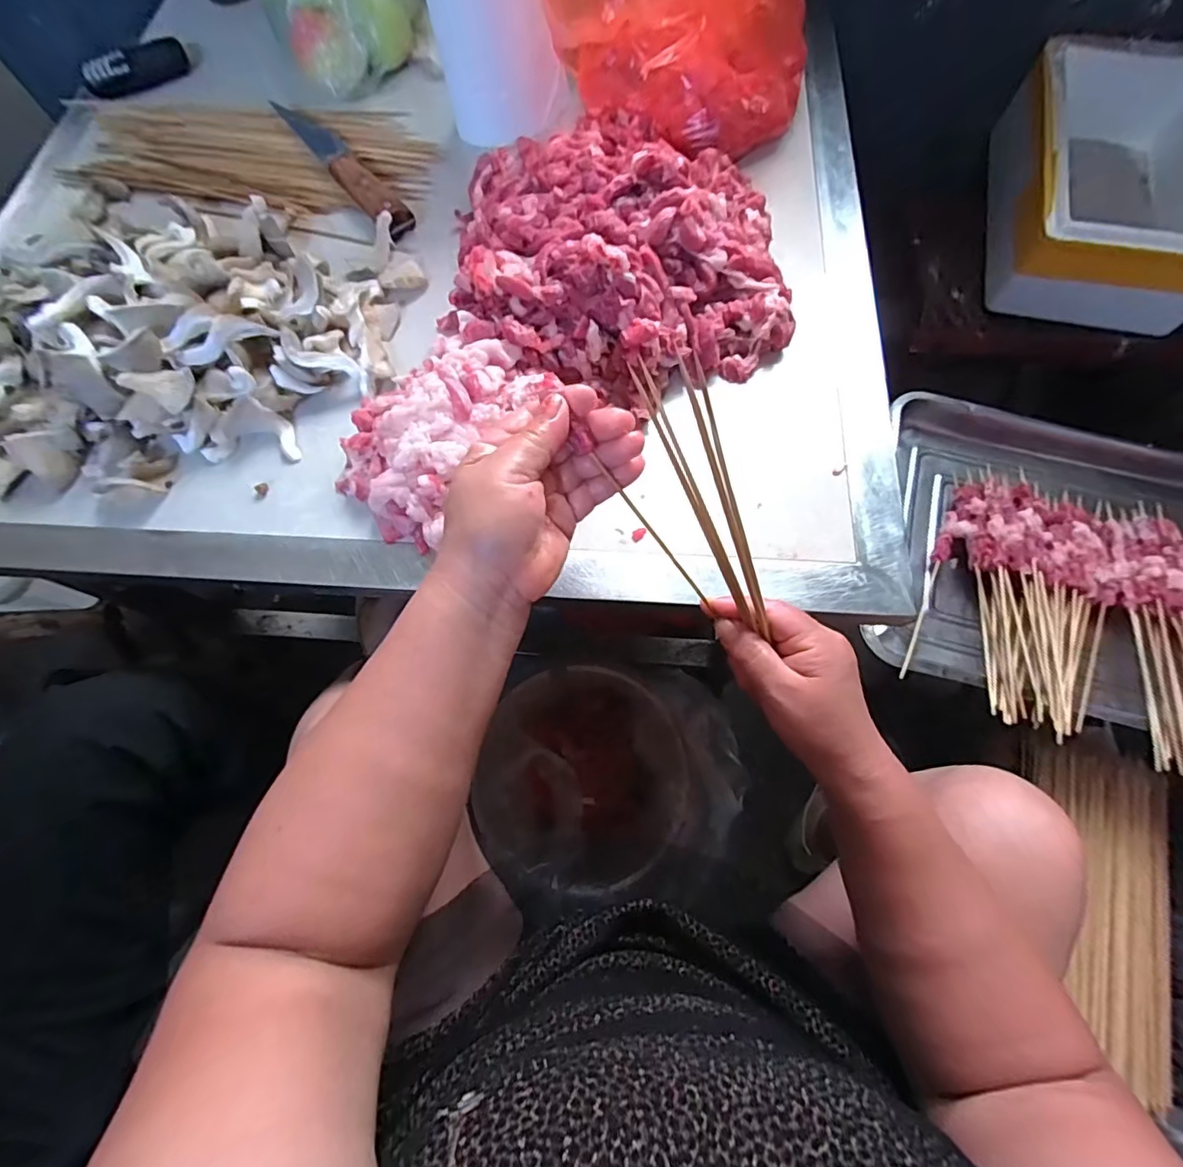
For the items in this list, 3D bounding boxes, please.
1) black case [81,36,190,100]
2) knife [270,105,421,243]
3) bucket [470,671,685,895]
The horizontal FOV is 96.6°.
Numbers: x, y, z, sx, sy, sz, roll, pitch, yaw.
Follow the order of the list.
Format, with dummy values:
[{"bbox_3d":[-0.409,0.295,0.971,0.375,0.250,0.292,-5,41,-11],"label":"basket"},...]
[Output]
[{"bbox_3d":[-0.510,-0.580,0.592,0.110,0.025,0.027,-29,71,-8],"label":"black case"},{"bbox_3d":[-0.246,-0.417,0.524,0.033,0.021,0.223,-36,72,-10],"label":"knife"},{"bbox_3d":[-0.005,0.233,0.637,0.217,0.176,0.211,-1,70,2],"label":"bucket"}]

